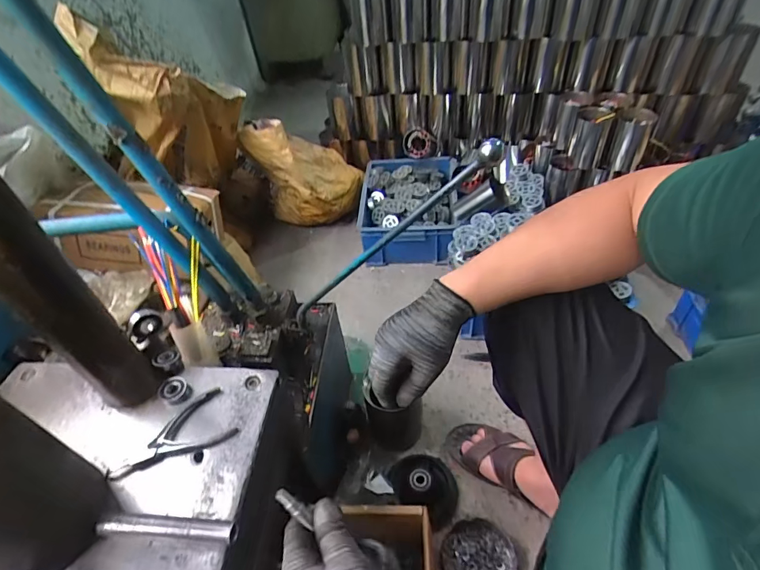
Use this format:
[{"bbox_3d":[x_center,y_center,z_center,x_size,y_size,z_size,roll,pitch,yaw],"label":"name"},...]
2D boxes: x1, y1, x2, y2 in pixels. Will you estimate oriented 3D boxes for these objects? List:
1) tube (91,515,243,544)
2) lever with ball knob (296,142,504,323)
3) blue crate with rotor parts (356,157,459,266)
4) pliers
[{"bbox_3d":[-0.208,0.236,0.421,0.137,0.013,0.019,0,45,7],"label":"tube"},{"bbox_3d":[-0.008,-0.042,0.586,0.027,0.433,0.022,35,43,-21],"label":"lever with ball knob"},{"bbox_3d":[0.098,-0.260,1.433,0.303,0.161,0.440,1,45,9],"label":"blue crate with rotor parts"},{"bbox_3d":[-0.241,0.181,0.497,0.137,0.013,0.070,-30,49,-21],"label":"pliers"}]

